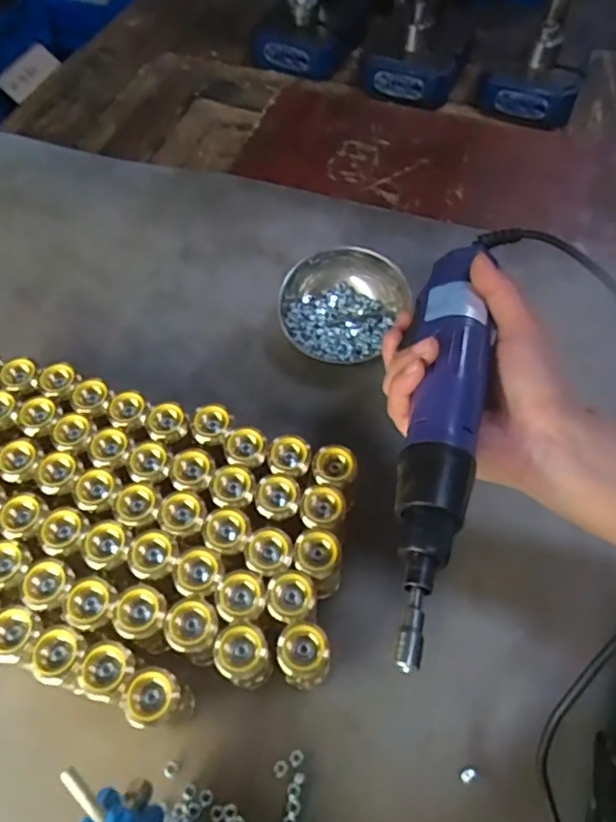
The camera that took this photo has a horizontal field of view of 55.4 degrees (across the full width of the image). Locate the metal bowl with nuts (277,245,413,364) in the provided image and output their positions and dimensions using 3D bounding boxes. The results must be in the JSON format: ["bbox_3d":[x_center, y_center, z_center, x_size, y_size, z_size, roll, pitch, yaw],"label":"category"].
[{"bbox_3d":[0.031,-0.090,0.529,0.113,0.063,0.110,1,58,-1],"label":"metal bowl with nuts"}]

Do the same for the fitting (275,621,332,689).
[{"bbox_3d":[-0.003,0.158,0.373,0.032,0.068,0.035,1,58,-1],"label":"fitting"}]

